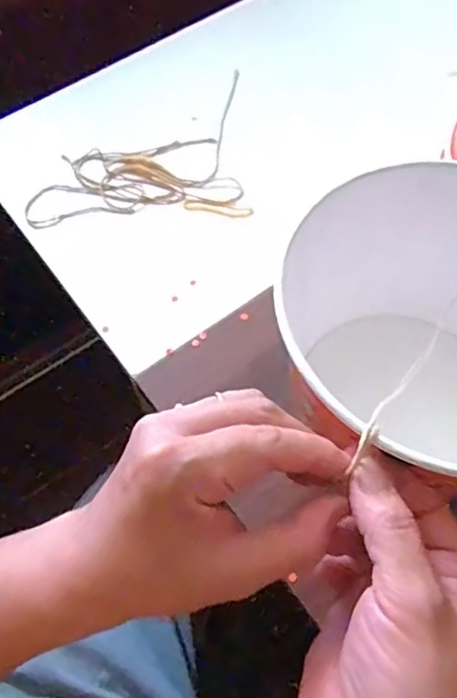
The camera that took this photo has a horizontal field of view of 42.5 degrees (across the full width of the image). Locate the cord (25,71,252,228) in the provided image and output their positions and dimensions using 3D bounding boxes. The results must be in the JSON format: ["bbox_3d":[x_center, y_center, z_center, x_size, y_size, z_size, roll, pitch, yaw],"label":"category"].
[{"bbox_3d":[-0.076,-0.166,0.502,0.178,0.010,0.154,-6,63,-1],"label":"cord"}]

